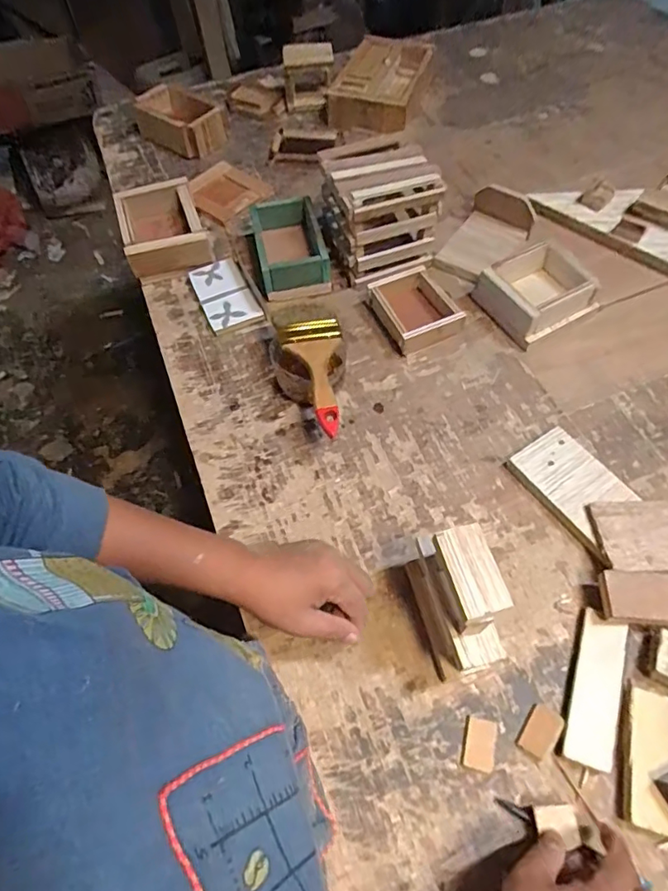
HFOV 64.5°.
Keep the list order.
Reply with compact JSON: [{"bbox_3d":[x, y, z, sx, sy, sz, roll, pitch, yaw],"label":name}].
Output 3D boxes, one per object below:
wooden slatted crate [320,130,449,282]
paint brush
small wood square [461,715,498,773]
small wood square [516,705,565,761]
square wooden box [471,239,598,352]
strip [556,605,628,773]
[{"bbox_3d":[0.065,-0.320,0.723,0.139,0.127,0.133,-21,61,-8],"label":"wooden slatted crate"},{"bbox_3d":[-0.014,-0.089,0.593,0.069,0.025,0.173,-16,58,-7],"label":"paint brush"},{"bbox_3d":[0.124,0.254,0.449,0.027,0.004,0.039,12,62,11],"label":"small wood square"},{"bbox_3d":[0.176,0.244,0.450,0.025,0.004,0.040,33,68,20],"label":"small wood square"},{"bbox_3d":[0.265,-0.201,0.683,0.131,0.052,0.109,-28,62,-11],"label":"square wooden box"},{"bbox_3d":[0.227,0.212,0.461,0.038,0.014,0.124,17,63,14],"label":"strip"}]

